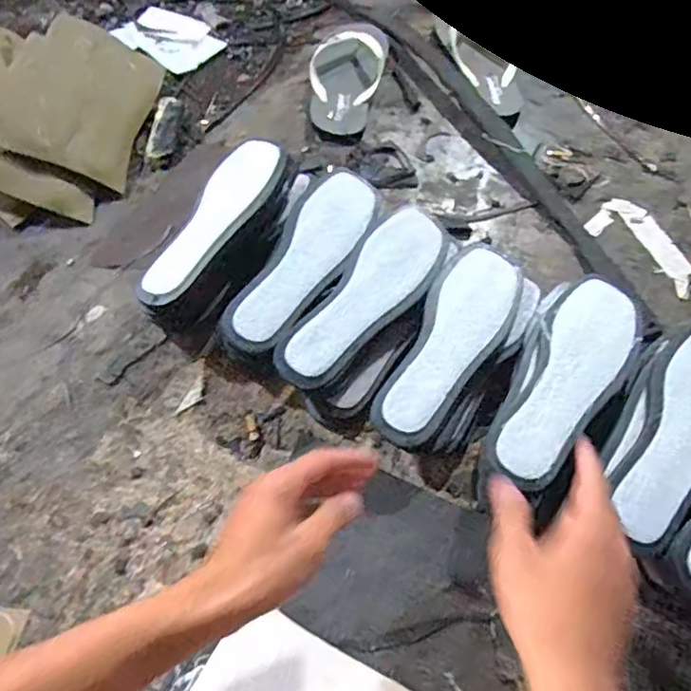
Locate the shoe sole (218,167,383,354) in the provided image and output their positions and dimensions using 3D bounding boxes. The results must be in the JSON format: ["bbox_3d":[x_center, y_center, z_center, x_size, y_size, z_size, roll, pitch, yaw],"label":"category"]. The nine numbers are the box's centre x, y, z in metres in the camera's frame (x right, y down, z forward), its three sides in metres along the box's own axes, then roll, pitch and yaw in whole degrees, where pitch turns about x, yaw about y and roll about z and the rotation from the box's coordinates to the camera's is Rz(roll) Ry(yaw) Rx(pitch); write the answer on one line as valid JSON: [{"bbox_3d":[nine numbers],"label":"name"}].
[{"bbox_3d":[-0.042,-0.096,0.636,0.085,0.033,0.245,26,62,12],"label":"shoe sole"}]

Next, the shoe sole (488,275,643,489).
[{"bbox_3d":[0.206,0.027,0.544,0.082,0.018,0.227,34,63,14],"label":"shoe sole"}]

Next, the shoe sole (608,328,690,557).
[{"bbox_3d":[0.302,0.075,0.523,0.082,0.015,0.223,34,63,14],"label":"shoe sole"}]

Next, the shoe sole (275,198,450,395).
[{"bbox_3d":[0.026,-0.052,0.622,0.086,0.031,0.242,32,64,15],"label":"shoe sole"}]

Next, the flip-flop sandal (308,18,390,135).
[{"bbox_3d":[0.003,-0.393,0.849,0.097,0.036,0.211,14,73,6],"label":"flip-flop sandal"}]

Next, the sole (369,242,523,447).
[{"bbox_3d":[0.111,-0.005,0.597,0.085,0.029,0.236,25,61,9],"label":"sole"}]

